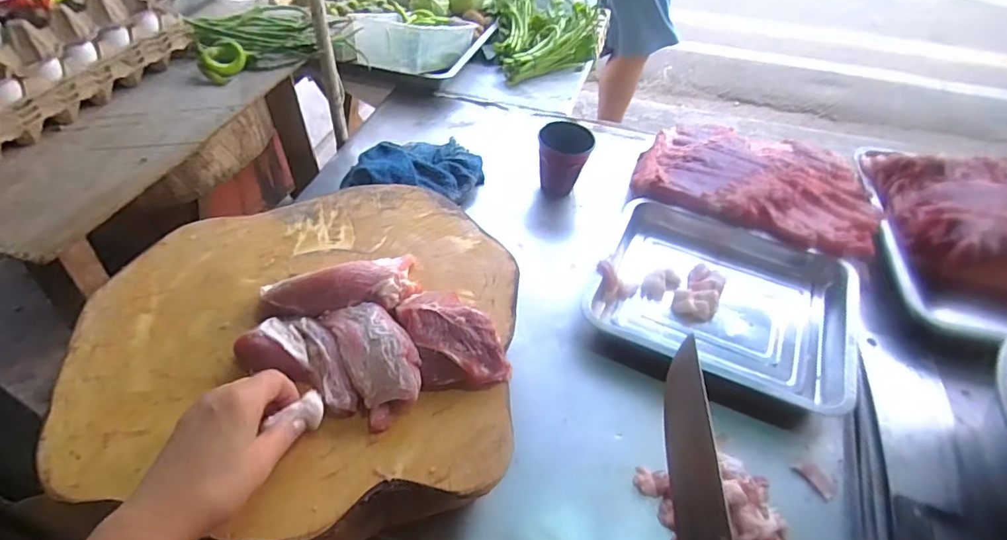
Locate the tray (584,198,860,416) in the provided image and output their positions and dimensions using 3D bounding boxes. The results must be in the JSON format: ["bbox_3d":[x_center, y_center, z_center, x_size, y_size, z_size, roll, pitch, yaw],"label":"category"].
[{"bbox_3d":[0.276,0.040,0.669,0.317,0.043,0.269,19,49,11],"label":"tray"}]

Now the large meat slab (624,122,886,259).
[{"bbox_3d":[0.381,-0.141,0.790,0.341,0.044,0.231,19,50,12],"label":"large meat slab"}]

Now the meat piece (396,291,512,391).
[{"bbox_3d":[-0.049,0.058,0.483,0.079,0.048,0.114,-16,52,-19],"label":"meat piece"}]

